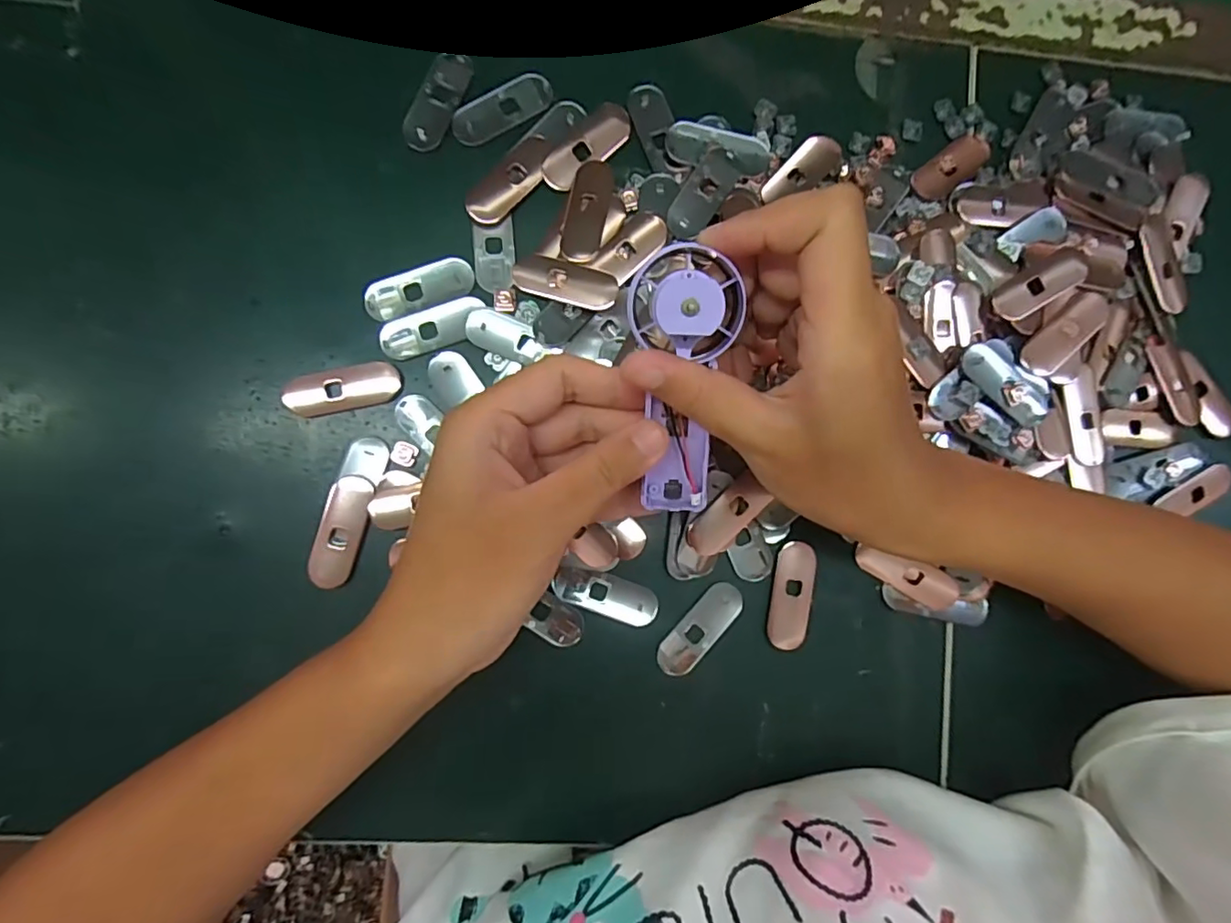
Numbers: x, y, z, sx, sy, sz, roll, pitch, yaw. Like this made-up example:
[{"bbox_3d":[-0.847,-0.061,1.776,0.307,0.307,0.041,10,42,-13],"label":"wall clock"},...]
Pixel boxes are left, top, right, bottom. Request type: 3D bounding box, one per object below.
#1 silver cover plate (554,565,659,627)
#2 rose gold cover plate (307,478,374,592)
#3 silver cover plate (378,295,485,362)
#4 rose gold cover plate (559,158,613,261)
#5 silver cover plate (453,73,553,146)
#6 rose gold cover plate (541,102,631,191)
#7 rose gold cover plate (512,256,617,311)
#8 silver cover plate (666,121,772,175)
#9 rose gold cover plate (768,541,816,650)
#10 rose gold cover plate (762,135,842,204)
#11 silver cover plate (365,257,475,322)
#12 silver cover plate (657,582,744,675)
[{"bbox_3d":[-0.004,0.062,0.268,0.048,0.004,0.018,20,86,-3],"label":"silver cover plate"},{"bbox_3d":[-0.122,0.031,0.259,0.019,0.008,0.048,16,86,-3],"label":"rose gold cover plate"},{"bbox_3d":[-0.084,-0.062,0.270,0.048,0.004,0.020,-23,89,-5],"label":"silver cover plate"},{"bbox_3d":[-0.013,-0.117,0.274,0.019,0.004,0.047,12,87,-3],"label":"rose gold cover plate"},{"bbox_3d":[-0.054,-0.168,0.276,0.050,0.004,0.019,-34,90,-5],"label":"silver cover plate"},{"bbox_3d":[-0.013,-0.149,0.276,0.021,0.004,0.051,44,85,-1],"label":"rose gold cover plate"},{"bbox_3d":[-0.023,-0.084,0.271,0.048,0.004,0.019,14,86,-3],"label":"rose gold cover plate"},{"bbox_3d":[0.049,-0.149,0.278,0.050,0.005,0.020,7,94,-5],"label":"silver cover plate"},{"bbox_3d":[0.084,0.064,0.276,0.019,0.004,0.049,8,87,-3],"label":"rose gold cover plate"},{"bbox_3d":[0.091,-0.142,0.284,0.020,0.004,0.046,45,85,-1],"label":"rose gold cover plate"},{"bbox_3d":[-0.091,-0.080,0.272,0.049,0.005,0.019,-23,89,-5],"label":"silver cover plate"},{"bbox_3d":[0.039,0.078,0.272,0.019,0.004,0.049,42,85,-1],"label":"silver cover plate"}]

